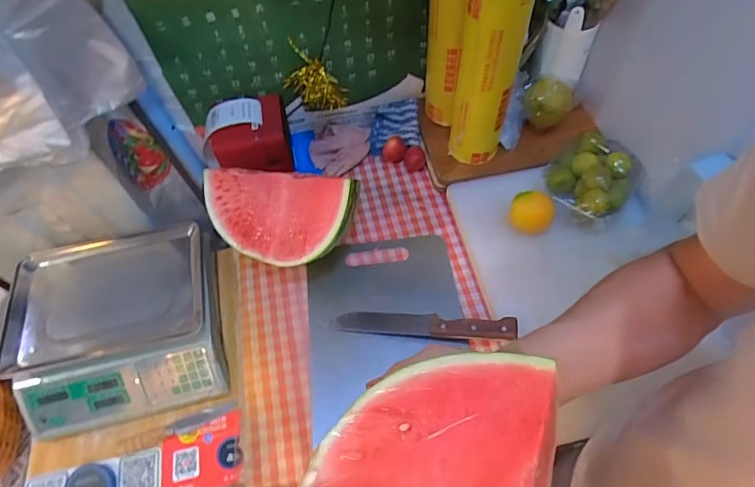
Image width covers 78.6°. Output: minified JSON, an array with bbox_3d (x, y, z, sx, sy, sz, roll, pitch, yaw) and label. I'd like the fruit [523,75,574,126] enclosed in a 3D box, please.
[{"bbox_3d":[0.301,-0.248,0.812,0.085,0.068,0.074,13,60,12],"label":"fruit"}]

